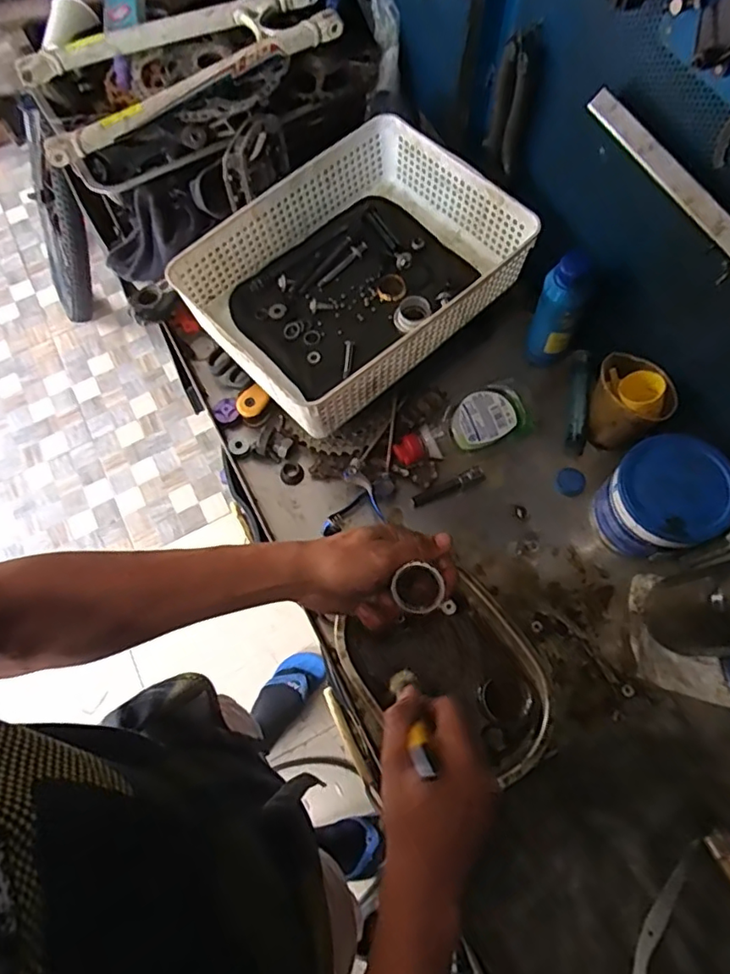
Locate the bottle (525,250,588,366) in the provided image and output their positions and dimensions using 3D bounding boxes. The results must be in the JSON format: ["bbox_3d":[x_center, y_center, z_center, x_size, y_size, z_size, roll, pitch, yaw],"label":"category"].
[{"bbox_3d":[0.202,-0.180,0.604,0.043,0.150,0.032,25,72,11],"label":"bottle"}]

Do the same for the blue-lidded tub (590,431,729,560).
[{"bbox_3d":[0.287,0.015,0.558,0.092,0.106,0.099,-1,69,2],"label":"blue-lidded tub"}]

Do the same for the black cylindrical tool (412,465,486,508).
[{"bbox_3d":[0.092,0.000,0.626,0.085,0.013,0.017,-24,70,-7],"label":"black cylindrical tool"}]

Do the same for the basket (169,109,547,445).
[{"bbox_3d":[-0.012,-0.235,0.634,0.331,0.089,0.246,-39,72,-12],"label":"basket"}]

